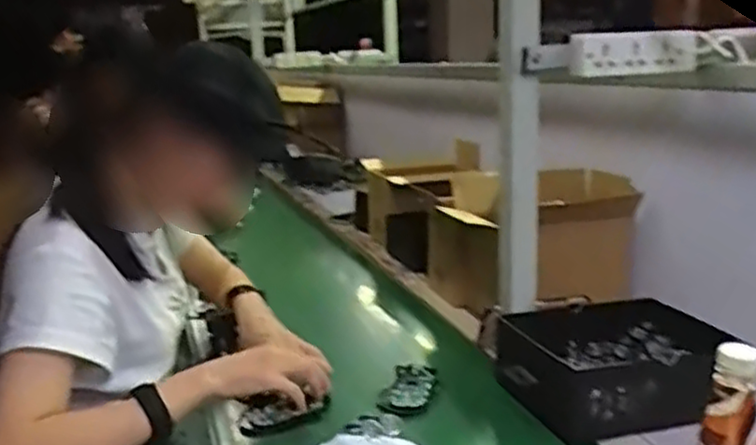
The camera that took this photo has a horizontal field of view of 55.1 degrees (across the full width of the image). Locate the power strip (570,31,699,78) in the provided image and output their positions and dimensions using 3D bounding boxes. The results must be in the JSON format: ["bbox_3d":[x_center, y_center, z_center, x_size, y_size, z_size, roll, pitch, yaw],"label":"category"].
[{"bbox_3d":[0.321,-0.211,0.911,0.167,0.050,0.034,-6,11,-15],"label":"power strip"}]

